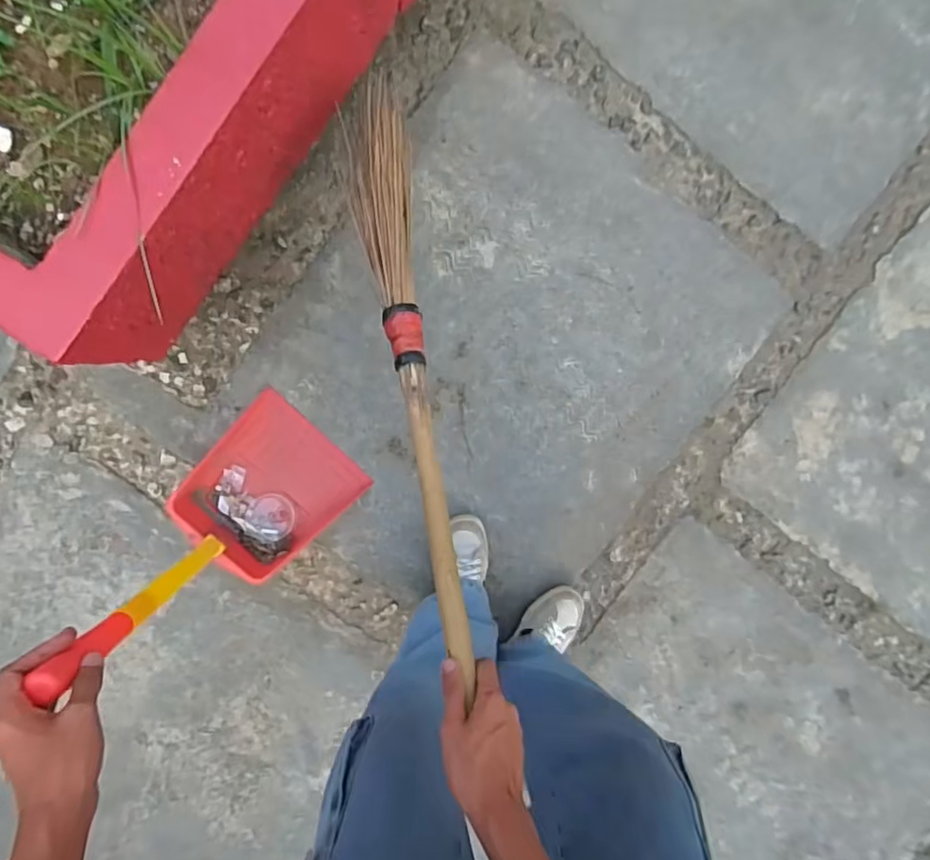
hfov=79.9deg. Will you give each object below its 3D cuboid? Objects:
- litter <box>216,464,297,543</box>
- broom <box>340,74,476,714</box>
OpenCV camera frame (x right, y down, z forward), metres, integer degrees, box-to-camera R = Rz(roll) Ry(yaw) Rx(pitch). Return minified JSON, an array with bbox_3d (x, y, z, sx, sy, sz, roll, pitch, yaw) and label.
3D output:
[{"bbox_3d":[-0.411,0.148,1.086,0.165,0.031,0.086,38,94,-7],"label":"litter"},{"bbox_3d":[-0.069,-0.100,0.663,0.075,0.046,0.726,-10,75,-2],"label":"broom"}]

